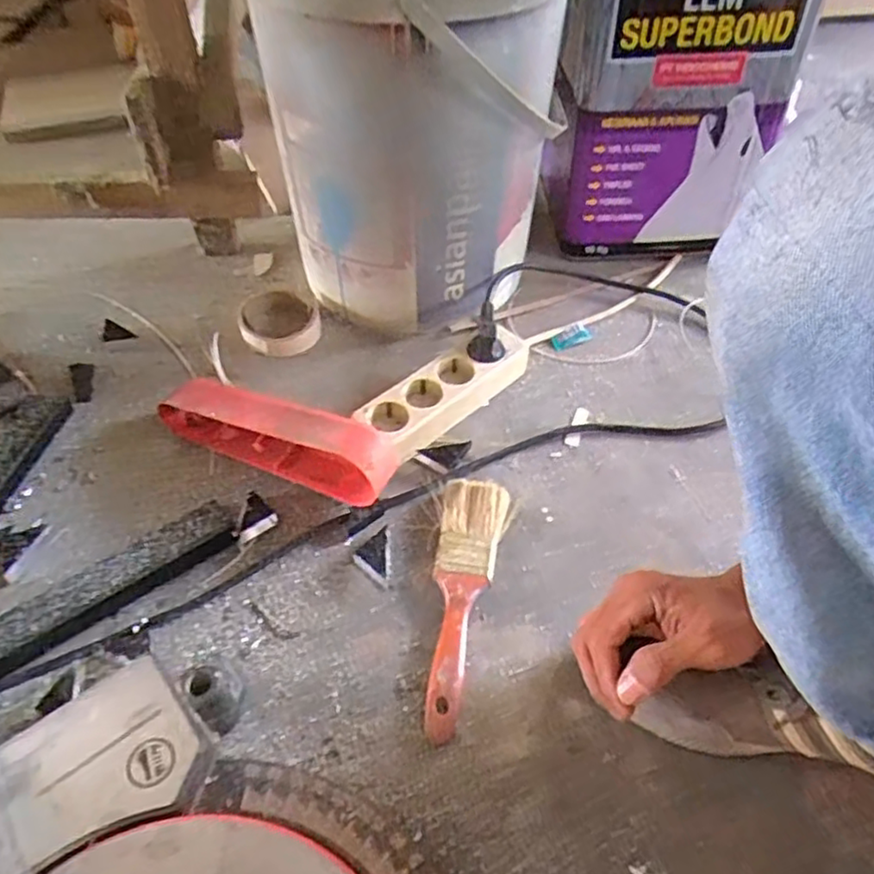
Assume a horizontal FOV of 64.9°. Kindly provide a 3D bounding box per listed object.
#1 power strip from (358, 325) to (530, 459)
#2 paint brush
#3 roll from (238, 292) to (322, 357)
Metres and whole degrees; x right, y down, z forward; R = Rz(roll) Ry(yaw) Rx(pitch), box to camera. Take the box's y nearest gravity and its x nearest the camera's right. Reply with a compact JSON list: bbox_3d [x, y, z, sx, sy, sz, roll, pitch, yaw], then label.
[{"bbox_3d":[0.010,-0.045,0.693,0.199,0.040,0.063,-36,58,-28],"label":"power strip"},{"bbox_3d":[0.022,0.129,0.562,0.055,0.023,0.223,6,49,4],"label":"paint brush"},{"bbox_3d":[-0.178,-0.130,0.783,0.089,0.036,0.089,1,49,-1],"label":"roll"}]

